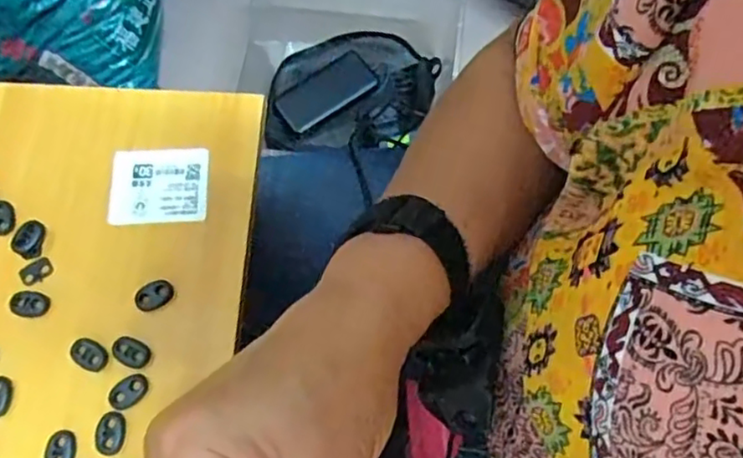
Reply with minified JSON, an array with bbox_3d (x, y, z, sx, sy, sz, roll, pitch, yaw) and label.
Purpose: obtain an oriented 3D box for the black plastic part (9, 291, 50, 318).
[{"bbox_3d":[-0.198,0.043,0.363,0.020,0.005,0.015,10,71,3],"label":"black plastic part"}]

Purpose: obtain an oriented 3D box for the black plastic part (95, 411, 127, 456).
[{"bbox_3d":[-0.141,0.110,0.338,0.015,0.004,0.022,8,71,2],"label":"black plastic part"}]

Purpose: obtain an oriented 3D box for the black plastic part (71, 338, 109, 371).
[{"bbox_3d":[-0.158,0.071,0.353,0.022,0.004,0.014,31,73,9],"label":"black plastic part"}]

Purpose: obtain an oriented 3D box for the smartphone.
[{"bbox_3d":[-0.071,-0.215,0.970,0.152,0.012,0.080,-33,73,-9],"label":"smartphone"}]

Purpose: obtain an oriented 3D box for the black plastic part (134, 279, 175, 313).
[{"bbox_3d":[-0.126,0.038,0.364,0.022,0.005,0.016,-28,74,-10],"label":"black plastic part"}]

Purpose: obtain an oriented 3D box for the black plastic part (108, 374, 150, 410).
[{"bbox_3d":[-0.134,0.089,0.346,0.022,0.004,0.014,-38,76,-13],"label":"black plastic part"}]

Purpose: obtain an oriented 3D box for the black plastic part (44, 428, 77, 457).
[{"bbox_3d":[-0.166,0.119,0.335,0.016,0.004,0.022,-2,71,-2],"label":"black plastic part"}]

